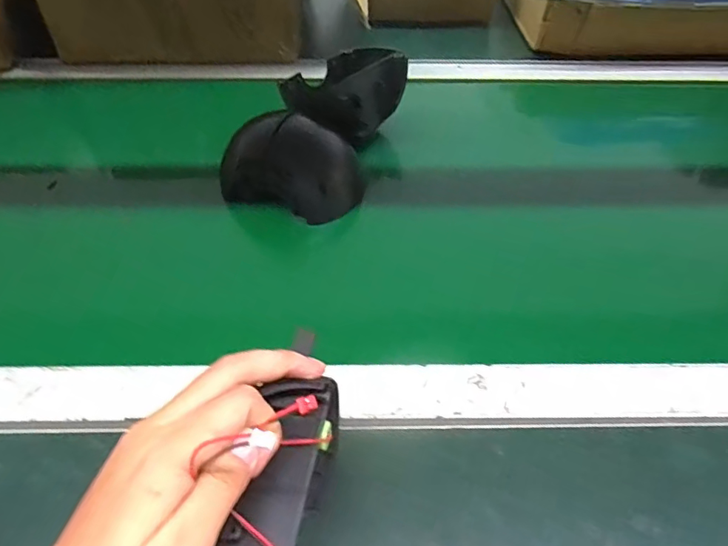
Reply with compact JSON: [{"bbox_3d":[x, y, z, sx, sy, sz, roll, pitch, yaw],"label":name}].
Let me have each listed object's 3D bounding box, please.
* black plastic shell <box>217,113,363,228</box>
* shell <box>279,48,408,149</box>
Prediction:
[{"bbox_3d":[-0.062,-0.101,0.469,0.114,0.069,0.076,18,49,17],"label":"black plastic shell"},{"bbox_3d":[-0.016,-0.180,0.538,0.127,0.072,0.080,-36,56,-29],"label":"shell"}]

